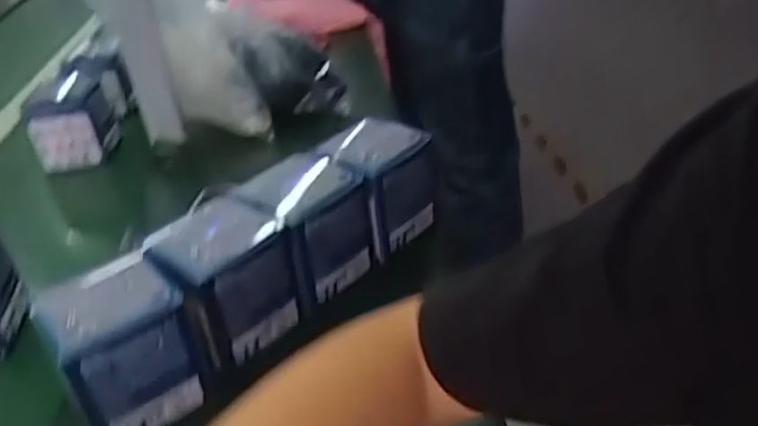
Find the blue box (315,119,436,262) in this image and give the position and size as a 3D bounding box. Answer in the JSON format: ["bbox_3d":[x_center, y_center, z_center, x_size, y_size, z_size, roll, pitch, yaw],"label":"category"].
[{"bbox_3d":[-0.005,-0.027,0.606,0.087,0.086,0.086,21,42,38],"label":"blue box"}]

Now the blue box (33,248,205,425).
[{"bbox_3d":[-0.170,0.086,0.451,0.081,0.085,0.089,-25,36,-26],"label":"blue box"}]

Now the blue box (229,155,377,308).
[{"bbox_3d":[-0.059,0.011,0.558,0.086,0.088,0.081,-30,39,-33],"label":"blue box"}]

